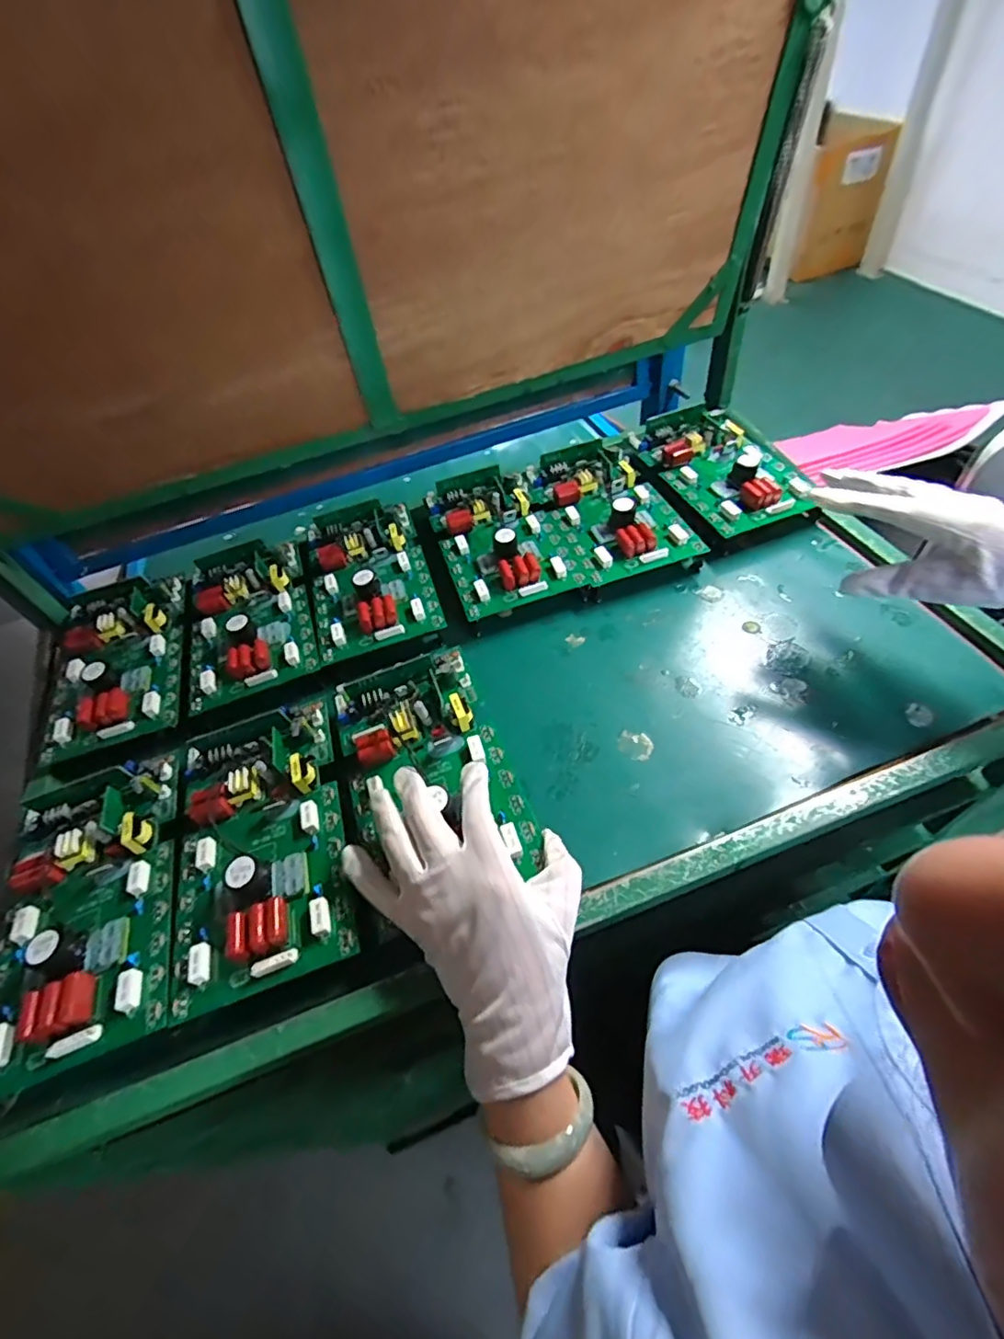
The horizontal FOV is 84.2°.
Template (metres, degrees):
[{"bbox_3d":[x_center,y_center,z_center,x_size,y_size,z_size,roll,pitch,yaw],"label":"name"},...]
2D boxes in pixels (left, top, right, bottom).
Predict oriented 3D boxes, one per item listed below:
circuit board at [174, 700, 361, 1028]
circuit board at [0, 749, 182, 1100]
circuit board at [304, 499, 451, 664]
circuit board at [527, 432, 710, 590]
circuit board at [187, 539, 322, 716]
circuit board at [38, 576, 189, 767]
[{"bbox_3d":[-0.190,0.123,0.423,0.131,0.040,0.225,-19,51,-5],"label":"circuit board"},{"bbox_3d":[-0.311,0.167,0.407,0.129,0.035,0.232,-21,51,-7],"label":"circuit board"},{"bbox_3d":[-0.146,-0.106,0.596,0.131,0.035,0.212,-18,51,-4],"label":"circuit board"},{"bbox_3d":[0.114,-0.183,0.612,0.133,0.031,0.210,-18,51,-5],"label":"circuit board"},{"bbox_3d":[-0.268,-0.059,0.582,0.130,0.034,0.211,-21,51,-7],"label":"circuit board"},{"bbox_3d":[-0.395,-0.011,0.566,0.134,0.035,0.215,-18,51,-5],"label":"circuit board"}]

